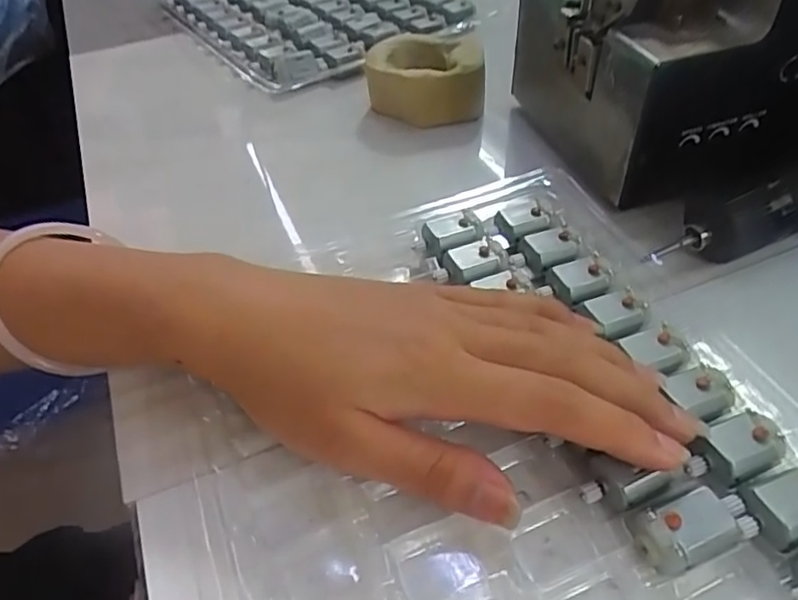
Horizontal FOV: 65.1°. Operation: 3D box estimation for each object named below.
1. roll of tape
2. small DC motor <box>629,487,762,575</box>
[{"bbox_3d":[0.016,-0.140,0.384,0.068,0.031,0.068,-2,48,4],"label":"roll of tape"},{"bbox_3d":[0.091,0.070,0.191,0.036,0.012,0.019,-14,47,-10],"label":"small DC motor"}]

